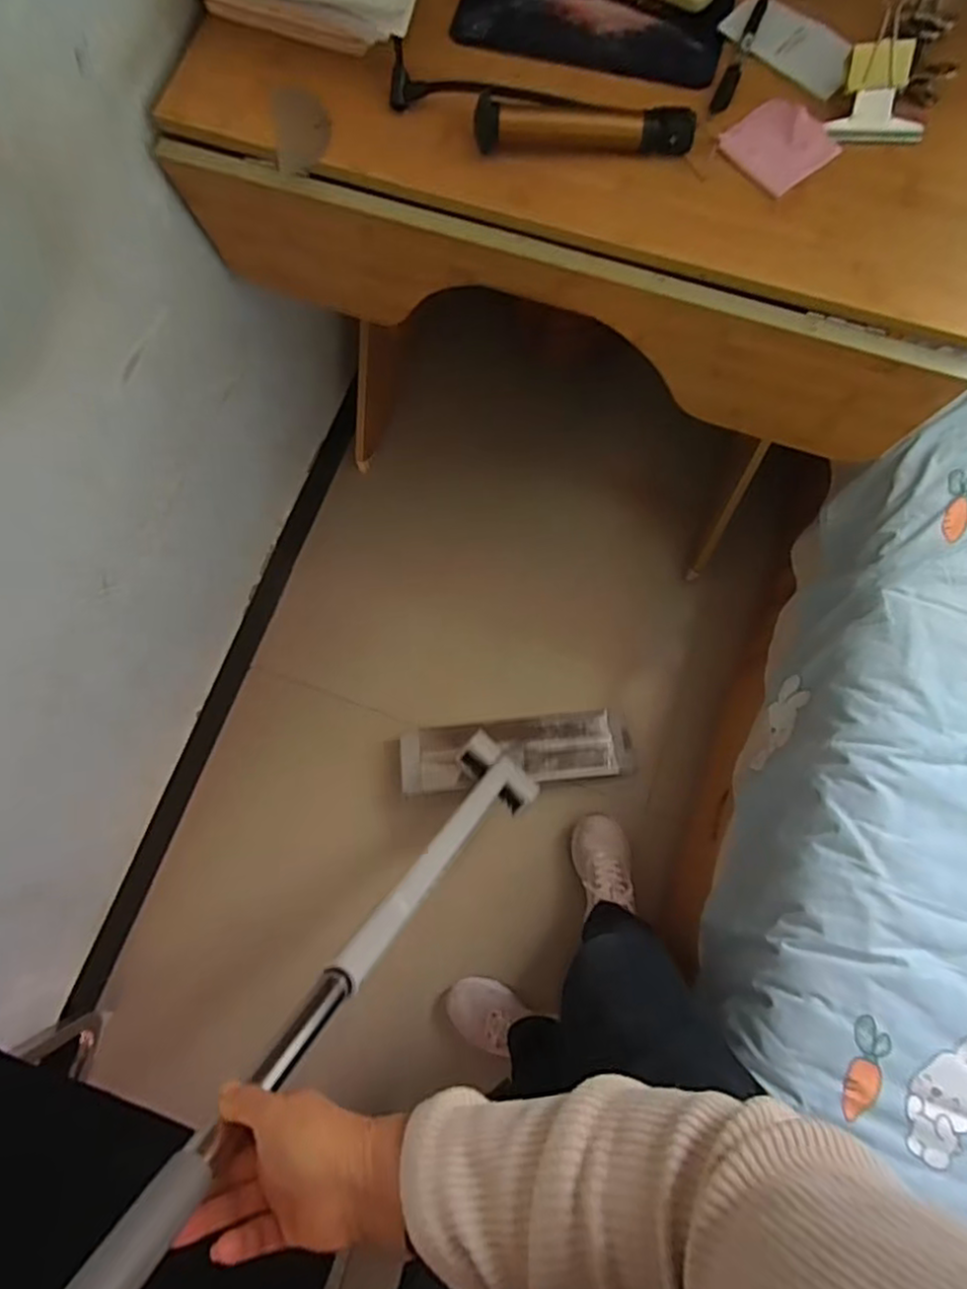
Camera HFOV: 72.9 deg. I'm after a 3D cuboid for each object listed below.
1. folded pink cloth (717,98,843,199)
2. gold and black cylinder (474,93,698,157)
[{"bbox_3d":[0.267,-0.450,0.589,0.088,0.005,0.084,-37,80,-7],"label":"folded pink cloth"},{"bbox_3d":[0.089,-0.457,0.581,0.190,0.030,0.027,4,78,2],"label":"gold and black cylinder"}]

